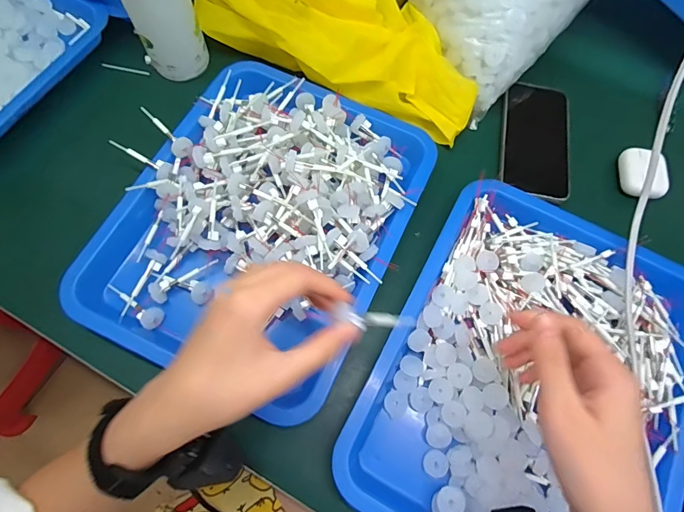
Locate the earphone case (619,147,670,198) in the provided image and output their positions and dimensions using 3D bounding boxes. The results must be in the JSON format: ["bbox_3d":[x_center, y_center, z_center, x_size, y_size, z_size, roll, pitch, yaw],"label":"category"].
[{"bbox_3d":[0.338,-0.091,0.448,0.046,0.025,0.055,12,70,2],"label":"earphone case"}]

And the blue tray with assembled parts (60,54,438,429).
[{"bbox_3d":[-0.077,-0.043,0.393,0.264,0.062,0.330,24,71,7],"label":"blue tray with assembled parts"}]

